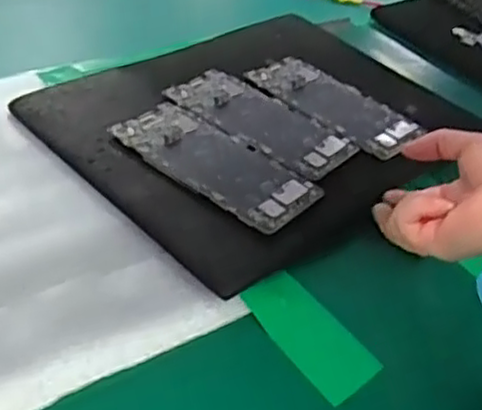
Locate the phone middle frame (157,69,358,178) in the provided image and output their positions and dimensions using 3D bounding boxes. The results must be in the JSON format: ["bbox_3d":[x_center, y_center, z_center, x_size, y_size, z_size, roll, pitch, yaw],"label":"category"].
[{"bbox_3d":[0.017,-0.071,0.590,0.157,0.008,0.074,33,44,23],"label":"phone middle frame"}]

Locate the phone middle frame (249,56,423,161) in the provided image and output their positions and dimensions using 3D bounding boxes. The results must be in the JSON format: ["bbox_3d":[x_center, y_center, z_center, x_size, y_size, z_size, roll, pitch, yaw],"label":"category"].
[{"bbox_3d":[0.084,-0.089,0.622,0.074,0.007,0.151,-29,53,-35],"label":"phone middle frame"}]

